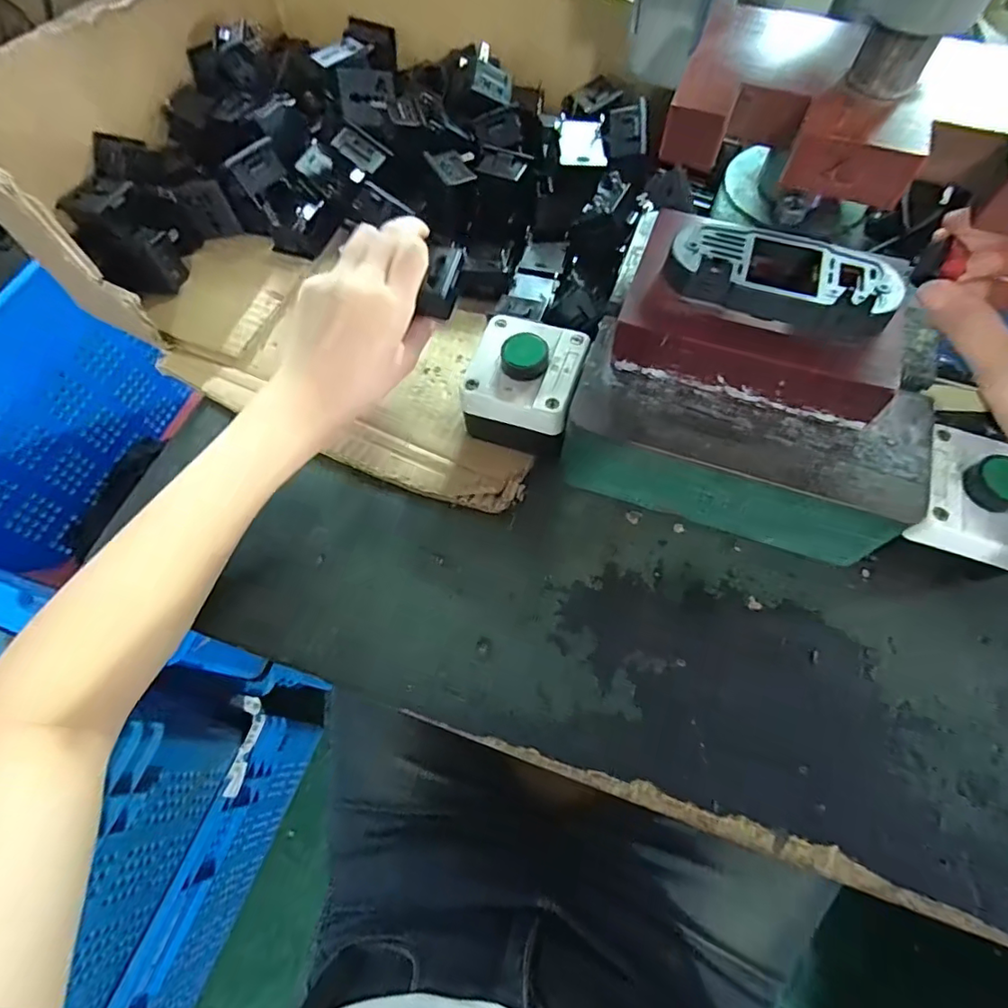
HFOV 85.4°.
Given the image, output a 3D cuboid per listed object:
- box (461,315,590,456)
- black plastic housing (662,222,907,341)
[{"bbox_3d":[0.013,-0.076,0.354,0.068,0.059,0.076,17,67,9],"label":"box"},{"bbox_3d":[0.145,-0.120,0.289,0.112,0.027,0.052,18,67,9],"label":"black plastic housing"}]

